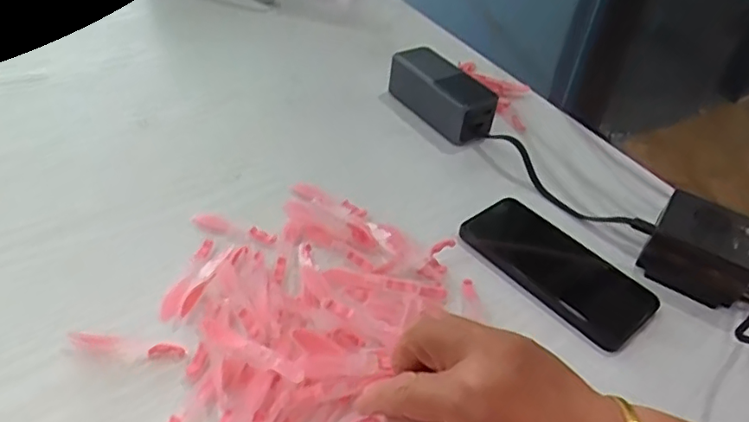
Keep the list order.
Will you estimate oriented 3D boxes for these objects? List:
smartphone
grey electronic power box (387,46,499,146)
[{"bbox_3d":[0.148,0.042,0.471,0.079,0.010,0.151,-28,51,-33],"label":"smartphone"},{"bbox_3d":[0.074,-0.124,0.619,0.056,0.045,0.126,-18,47,-25],"label":"grey electronic power box"}]

